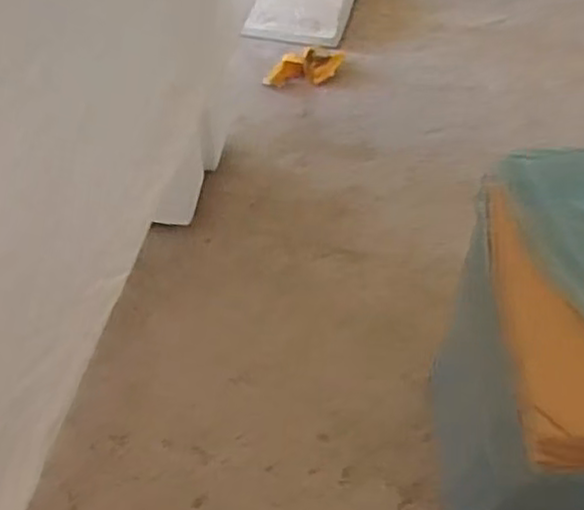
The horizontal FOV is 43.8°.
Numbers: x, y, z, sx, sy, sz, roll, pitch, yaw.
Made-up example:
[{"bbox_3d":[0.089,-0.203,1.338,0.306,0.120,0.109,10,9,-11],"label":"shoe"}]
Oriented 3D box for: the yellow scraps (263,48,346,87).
[{"bbox_3d":[0.028,-0.394,1.520,0.176,0.028,0.068,-10,54,-7],"label":"yellow scraps"}]

